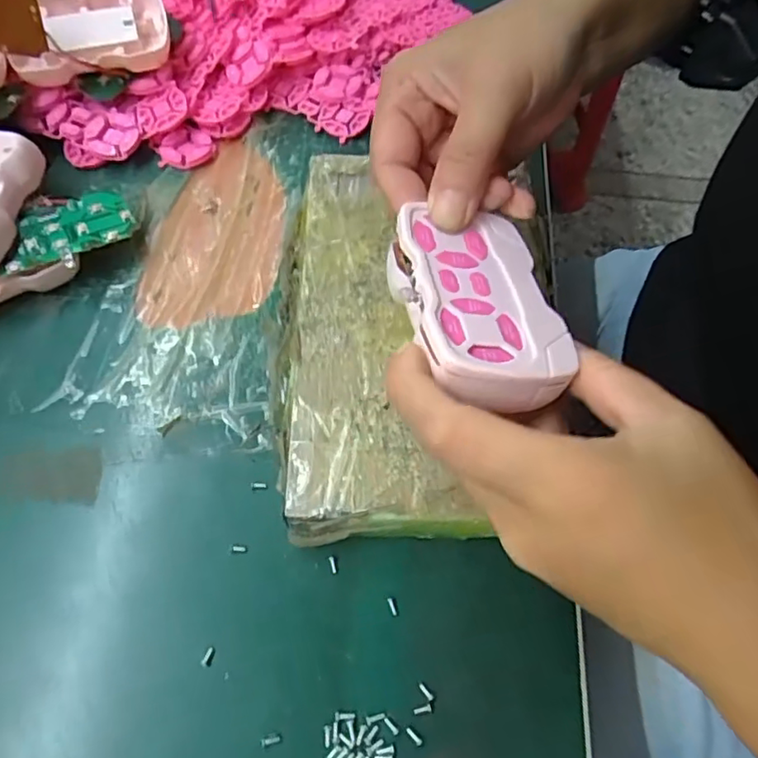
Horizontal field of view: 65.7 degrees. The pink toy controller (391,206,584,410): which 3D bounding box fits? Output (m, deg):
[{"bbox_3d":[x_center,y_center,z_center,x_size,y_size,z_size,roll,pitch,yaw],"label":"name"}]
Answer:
[{"bbox_3d":[0.037,-0.029,0.217,0.055,0.024,0.087,-7,61,-7],"label":"pink toy controller"}]

